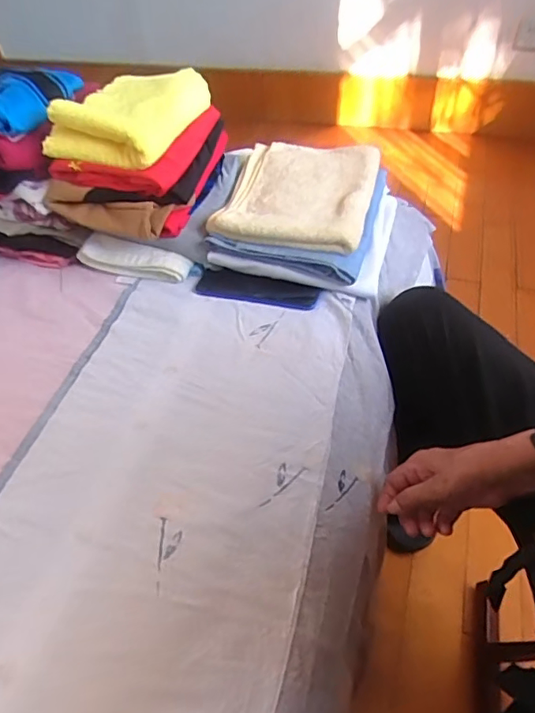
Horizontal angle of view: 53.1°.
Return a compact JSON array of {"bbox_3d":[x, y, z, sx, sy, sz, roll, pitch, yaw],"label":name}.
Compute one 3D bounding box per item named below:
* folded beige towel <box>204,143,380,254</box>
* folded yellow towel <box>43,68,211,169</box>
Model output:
[{"bbox_3d":[0.046,-0.238,0.762,0.195,0.021,0.247,9,49,13],"label":"folded beige towel"},{"bbox_3d":[-0.186,-0.323,0.711,0.155,0.063,0.165,11,49,14],"label":"folded yellow towel"}]

